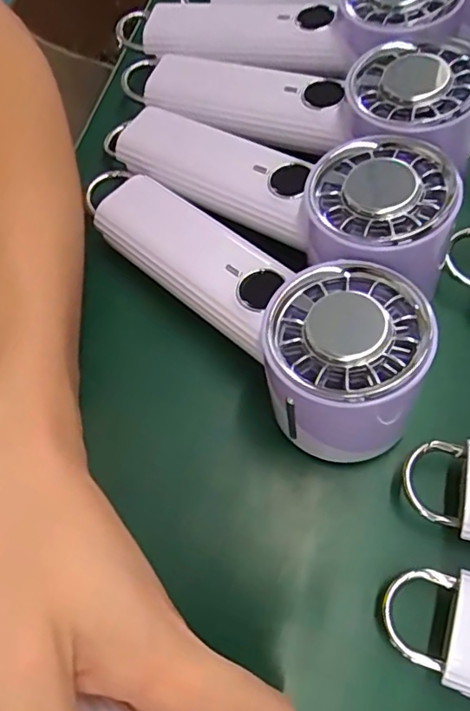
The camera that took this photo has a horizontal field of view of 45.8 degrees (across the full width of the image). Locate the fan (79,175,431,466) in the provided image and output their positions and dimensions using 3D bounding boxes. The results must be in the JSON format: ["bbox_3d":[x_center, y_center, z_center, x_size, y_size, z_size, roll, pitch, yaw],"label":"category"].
[{"bbox_3d":[-0.001,-0.031,0.257,0.065,0.063,0.198,-43,60,-16],"label":"fan"}]

